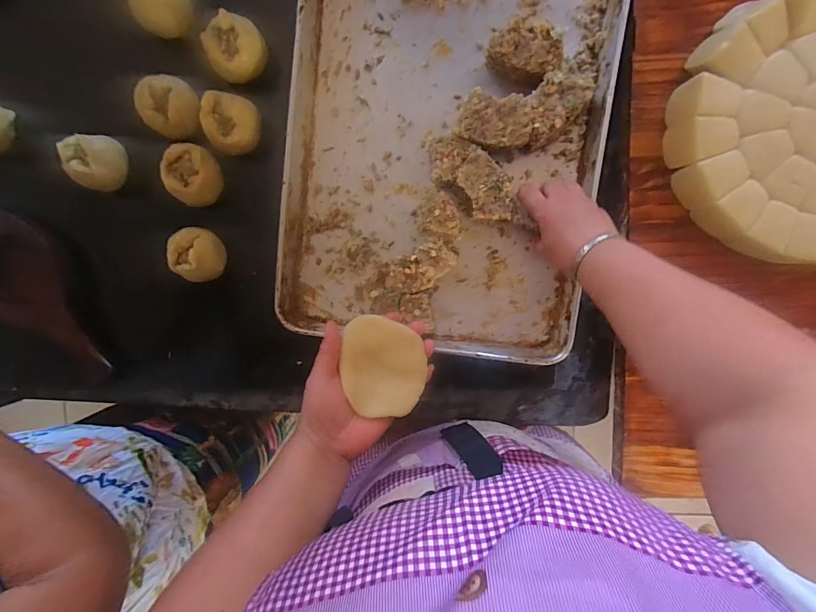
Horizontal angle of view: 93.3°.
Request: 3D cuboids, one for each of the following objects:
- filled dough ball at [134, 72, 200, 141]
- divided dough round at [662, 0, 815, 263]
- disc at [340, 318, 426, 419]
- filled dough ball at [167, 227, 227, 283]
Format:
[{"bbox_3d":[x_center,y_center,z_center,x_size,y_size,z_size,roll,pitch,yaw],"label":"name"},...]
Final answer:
[{"bbox_3d":[-0.320,-0.265,0.518,0.064,0.044,0.068,0,95,4],"label":"filled dough ball"},{"bbox_3d":[0.477,-0.205,0.453,0.313,0.059,0.290,0,95,4],"label":"divided dough round"},{"bbox_3d":[-0.024,0.062,0.400,0.085,0.005,0.098,4,86,-16],"label":"disc"},{"bbox_3d":[-0.293,-0.070,0.537,0.061,0.047,0.067,0,95,4],"label":"filled dough ball"}]

